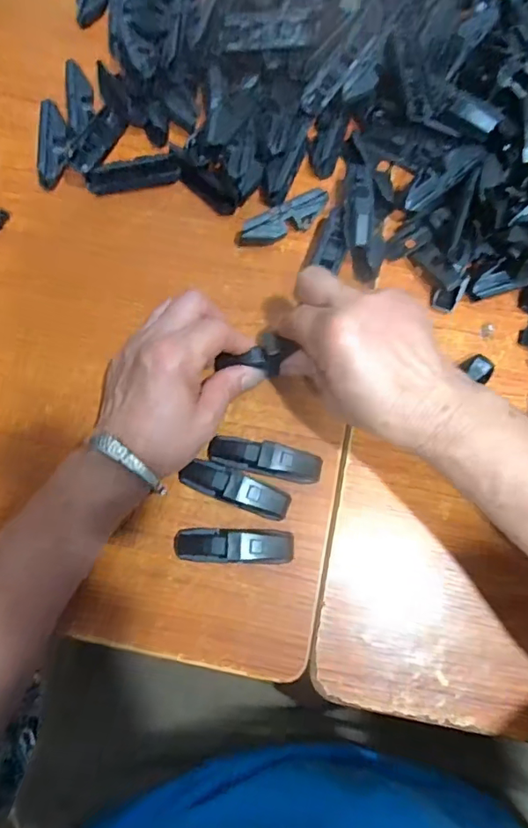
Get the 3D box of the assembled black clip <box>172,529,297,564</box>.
[{"bbox_3d":[-0.019,0.085,0.334,0.077,0.021,0.021,2,77,0],"label":"assembled black clip"}]

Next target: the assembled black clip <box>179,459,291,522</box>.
[{"bbox_3d":[-0.020,0.049,0.343,0.074,0.022,0.021,19,77,4],"label":"assembled black clip"}]

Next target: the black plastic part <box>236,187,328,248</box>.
[{"bbox_3d":[0.015,-0.147,0.392,0.073,0.021,0.019,-23,78,-6],"label":"black plastic part"}]

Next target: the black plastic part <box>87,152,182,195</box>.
[{"bbox_3d":[-0.102,-0.191,0.409,0.072,0.018,0.016,-11,77,-3],"label":"black plastic part"}]

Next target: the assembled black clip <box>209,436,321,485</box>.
[{"bbox_3d":[0.000,0.030,0.347,0.076,0.023,0.022,13,77,3],"label":"assembled black clip"}]

